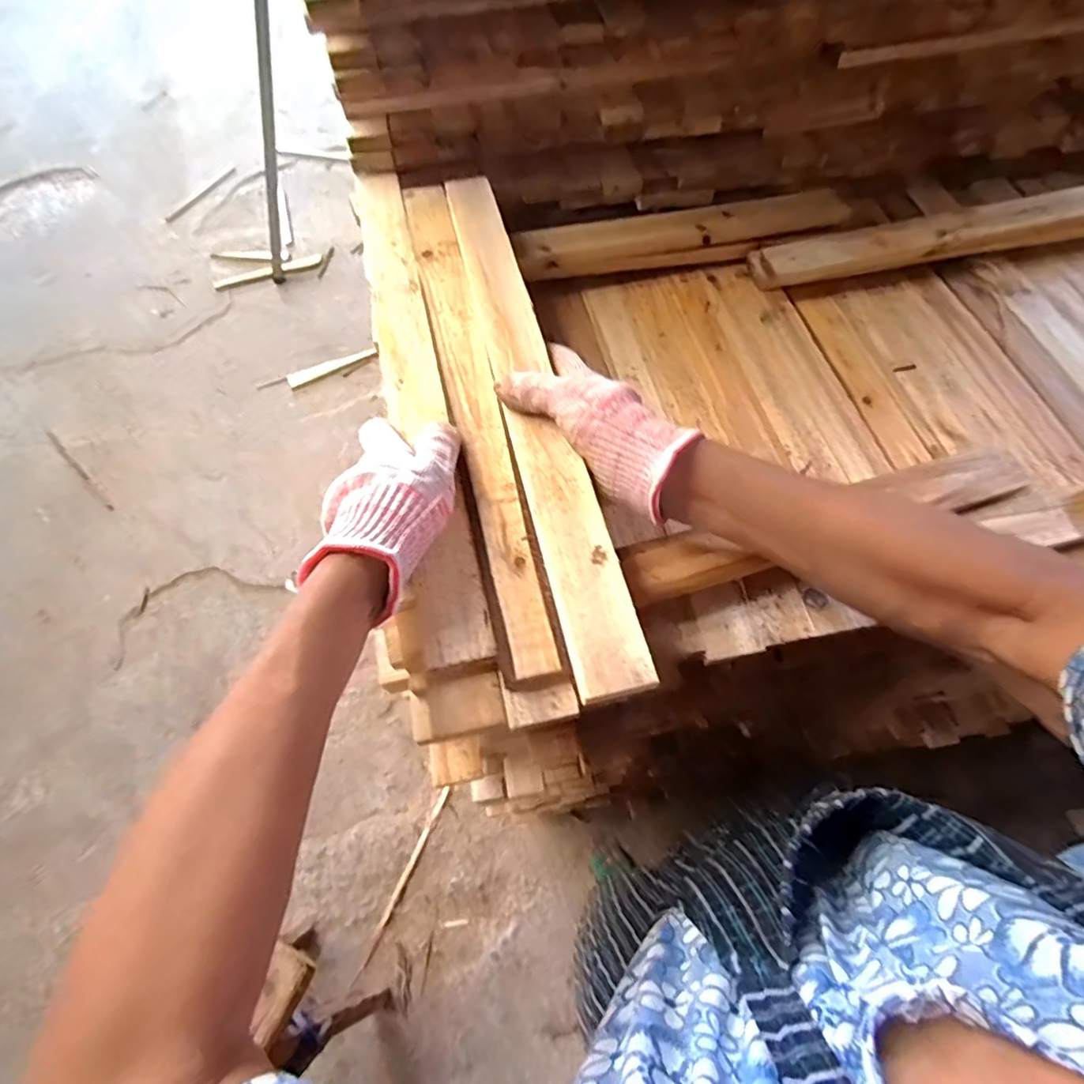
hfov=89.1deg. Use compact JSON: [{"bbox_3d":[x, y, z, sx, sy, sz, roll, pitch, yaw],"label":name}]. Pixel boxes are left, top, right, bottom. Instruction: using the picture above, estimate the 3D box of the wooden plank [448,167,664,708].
[{"bbox_3d":[-0.013,-0.124,0.407,0.044,0.009,0.478,-12,63,-7],"label":"wooden plank"}]

